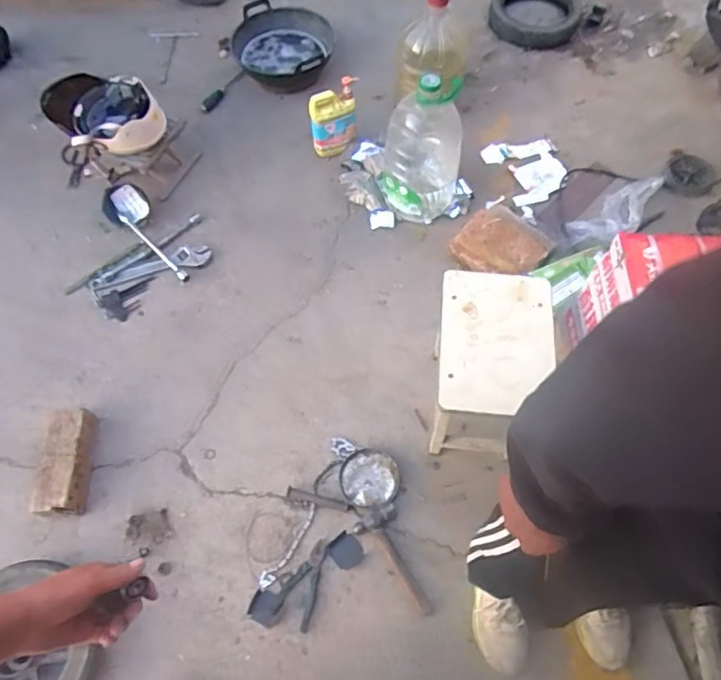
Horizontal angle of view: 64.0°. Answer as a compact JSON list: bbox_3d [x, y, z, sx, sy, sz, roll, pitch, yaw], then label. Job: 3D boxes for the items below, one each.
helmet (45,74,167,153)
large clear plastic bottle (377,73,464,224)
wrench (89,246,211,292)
[{"bbox_3d":[-0.717,-0.640,1.639,0.280,0.189,0.214,-29,66,-15],"label":"helmet"},{"bbox_3d":[0.177,-0.559,1.687,0.223,0.432,0.219,9,62,4],"label":"large clear plastic bottle"},{"bbox_3d":[-0.624,-0.218,1.717,0.350,0.024,0.073,-17,63,-10],"label":"wrench"}]

